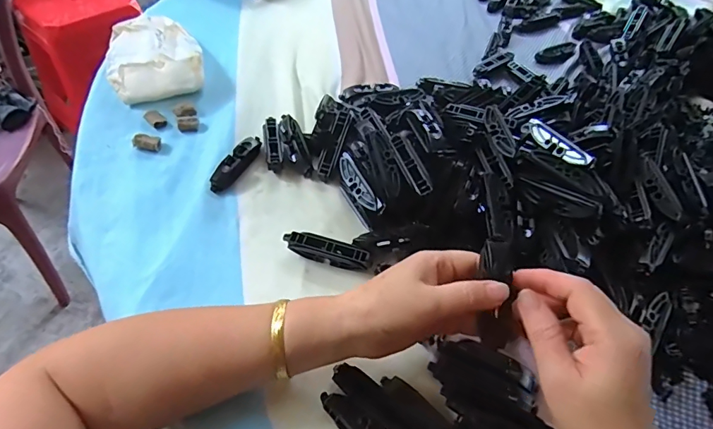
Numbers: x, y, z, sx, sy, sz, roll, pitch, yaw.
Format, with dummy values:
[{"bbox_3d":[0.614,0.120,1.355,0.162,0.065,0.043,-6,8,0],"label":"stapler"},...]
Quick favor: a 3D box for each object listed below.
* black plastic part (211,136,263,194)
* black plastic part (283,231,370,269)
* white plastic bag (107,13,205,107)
[{"bbox_3d":[-0.126,-0.055,0.460,0.021,0.016,0.080,22,54,13],"label":"black plastic part"},{"bbox_3d":[-0.026,0.032,0.398,0.076,0.014,0.018,14,52,7],"label":"black plastic part"},{"bbox_3d":[-0.254,-0.204,0.548,0.112,0.038,0.149,-13,54,-14],"label":"white plastic bag"}]

